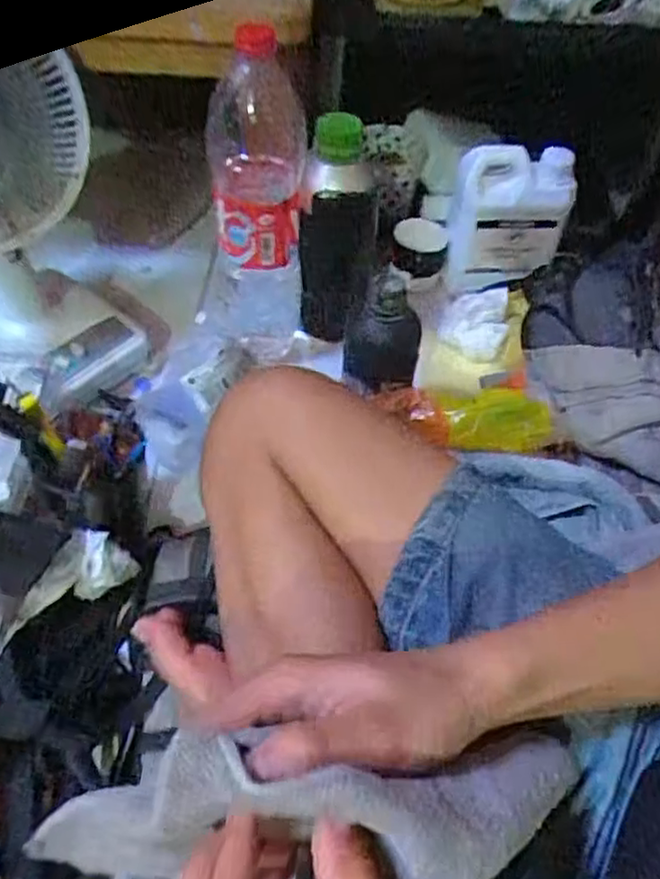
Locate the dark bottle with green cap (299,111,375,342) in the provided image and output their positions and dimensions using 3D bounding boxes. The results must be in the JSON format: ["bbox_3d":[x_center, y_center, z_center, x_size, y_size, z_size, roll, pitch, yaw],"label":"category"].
[{"bbox_3d":[0.007,-0.206,0.716,0.073,0.257,0.066,4,50,-1],"label":"dark bottle with green cap"}]

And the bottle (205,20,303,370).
[{"bbox_3d":[-0.069,-0.208,0.645,0.085,0.324,0.077,0,50,-4],"label":"bottle"}]

